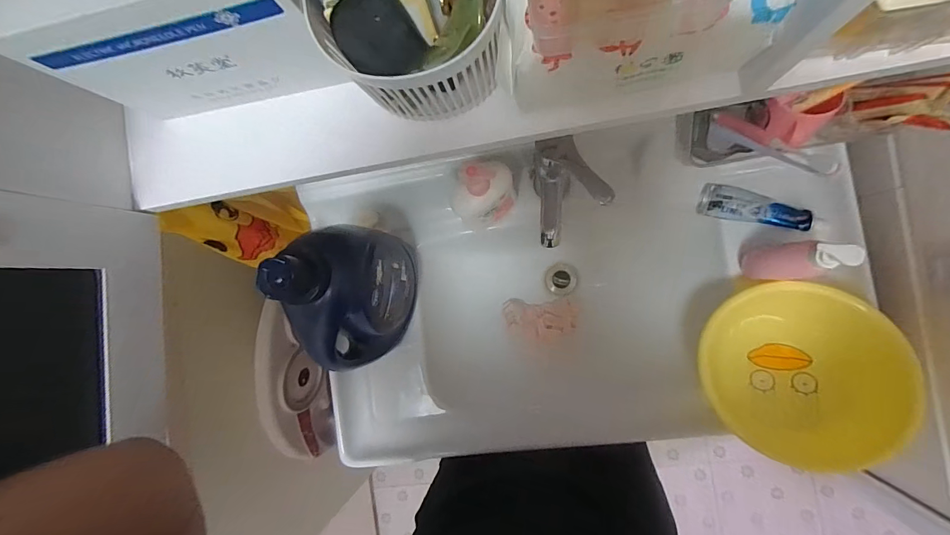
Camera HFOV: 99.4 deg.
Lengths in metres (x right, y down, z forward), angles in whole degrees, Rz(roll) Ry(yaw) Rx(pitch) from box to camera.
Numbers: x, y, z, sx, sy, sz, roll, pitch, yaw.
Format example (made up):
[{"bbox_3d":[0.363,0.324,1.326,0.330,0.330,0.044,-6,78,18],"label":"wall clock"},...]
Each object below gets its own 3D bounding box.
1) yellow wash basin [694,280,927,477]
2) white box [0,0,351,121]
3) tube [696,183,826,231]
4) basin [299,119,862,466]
[{"bbox_3d":[0.421,0.135,0.545,0.219,0.111,0.208,11,90,9],"label":"yellow wash basin"},{"bbox_3d":[-0.190,-0.153,0.272,0.186,0.117,0.050,-8,87,8],"label":"white box"},{"bbox_3d":[0.428,-0.085,0.608,0.164,0.031,0.046,19,91,21],"label":"tube"},{"bbox_3d":[0.147,0.054,0.680,0.759,0.194,0.490,-3,88,9],"label":"basin"}]

